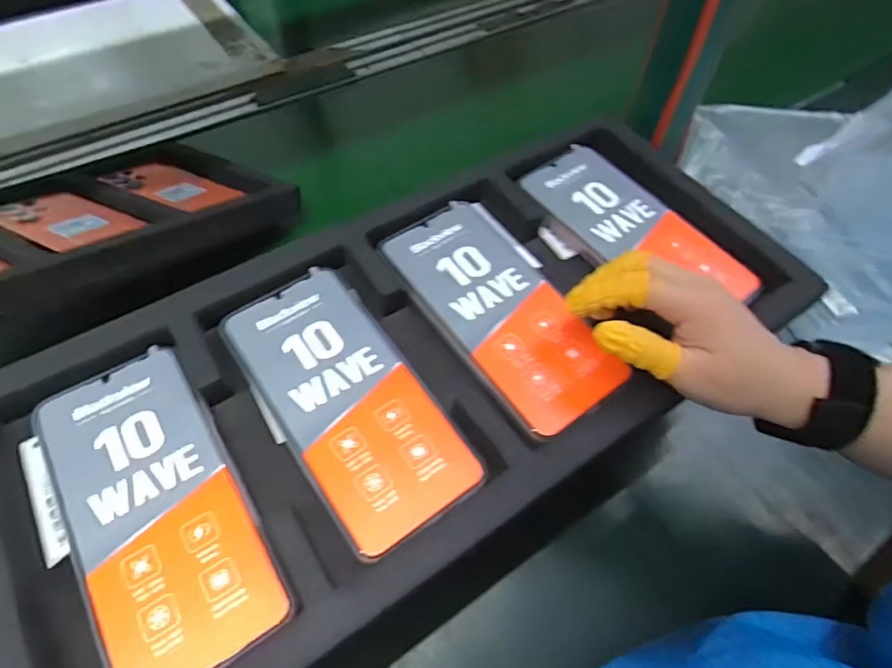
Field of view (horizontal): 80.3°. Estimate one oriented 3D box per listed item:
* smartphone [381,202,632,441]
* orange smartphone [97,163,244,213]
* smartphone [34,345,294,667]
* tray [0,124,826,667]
[{"bbox_3d":[0.034,-0.017,0.335,0.076,0.010,0.166,-28,64,-20],"label":"smartphone"},{"bbox_3d":[-0.295,-0.159,0.566,0.150,0.005,0.063,21,45,20],"label":"orange smartphone"},{"bbox_3d":[-0.146,0.084,0.264,0.077,0.014,0.169,-27,59,-20],"label":"smartphone"},{"bbox_3d":[-0.005,0.006,0.316,0.490,0.036,0.213,-28,59,-20],"label":"tray"}]

